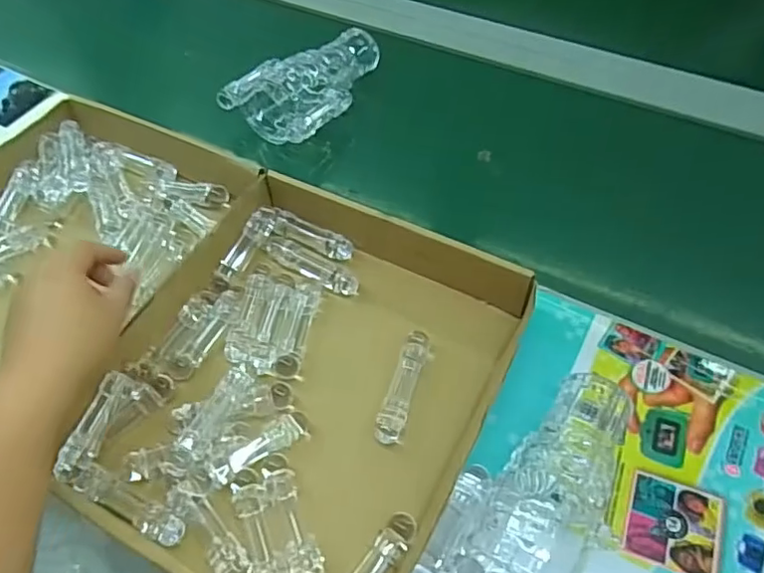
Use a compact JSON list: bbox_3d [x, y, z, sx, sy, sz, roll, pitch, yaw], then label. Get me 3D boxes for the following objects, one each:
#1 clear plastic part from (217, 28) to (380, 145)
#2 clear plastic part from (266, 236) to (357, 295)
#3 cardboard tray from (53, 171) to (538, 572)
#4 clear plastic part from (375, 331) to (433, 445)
[{"bbox_3d":[-0.076,-0.236,0.682,0.119,0.051,0.187,36,64,24],"label":"clear plastic part"},{"bbox_3d":[-0.065,-0.019,0.541,0.098,0.015,0.019,29,61,20],"label":"clear plastic part"},{"bbox_3d":[-0.061,0.064,0.481,0.288,0.056,0.347,25,60,18],"label":"cardboard tray"},{"bbox_3d":[0.018,0.080,0.472,0.022,0.022,0.095,16,57,13],"label":"clear plastic part"}]

